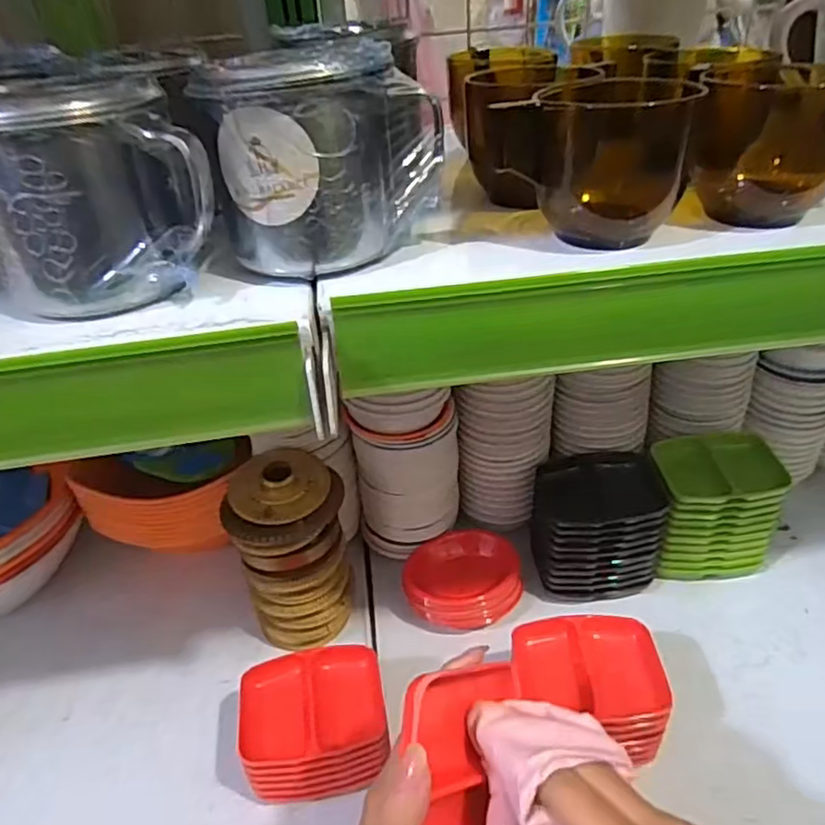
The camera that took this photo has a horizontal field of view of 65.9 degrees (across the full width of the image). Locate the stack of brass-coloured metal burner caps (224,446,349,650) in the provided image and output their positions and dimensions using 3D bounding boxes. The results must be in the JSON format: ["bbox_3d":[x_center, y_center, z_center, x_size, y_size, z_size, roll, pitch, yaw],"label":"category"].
[{"bbox_3d":[-0.094,0.115,0.516,0.084,0.160,0.073,-11,37,-10],"label":"stack of brass-coloured metal burner caps"}]

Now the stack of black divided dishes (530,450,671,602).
[{"bbox_3d":[0.158,0.096,0.560,0.107,0.101,0.094,0,37,4],"label":"stack of black divided dishes"}]

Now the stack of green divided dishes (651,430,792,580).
[{"bbox_3d":[0.260,0.087,0.560,0.092,0.120,0.066,-3,37,1],"label":"stack of green divided dishes"}]

